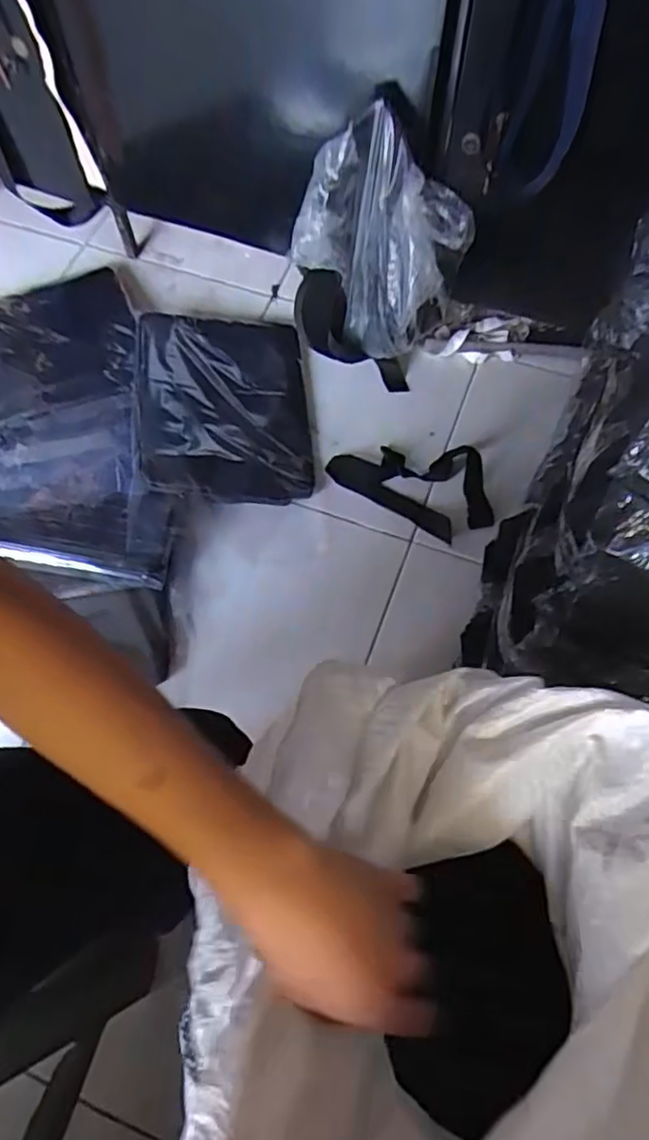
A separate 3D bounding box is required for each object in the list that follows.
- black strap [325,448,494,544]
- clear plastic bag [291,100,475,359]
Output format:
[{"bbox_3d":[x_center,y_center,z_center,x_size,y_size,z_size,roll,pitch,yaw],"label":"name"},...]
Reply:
[{"bbox_3d":[0.133,-0.121,1.033,0.250,0.032,0.161,-1,66,1],"label":"black strap"},{"bbox_3d":[0.076,-0.459,0.921,0.219,0.295,0.130,30,70,14],"label":"clear plastic bag"}]

